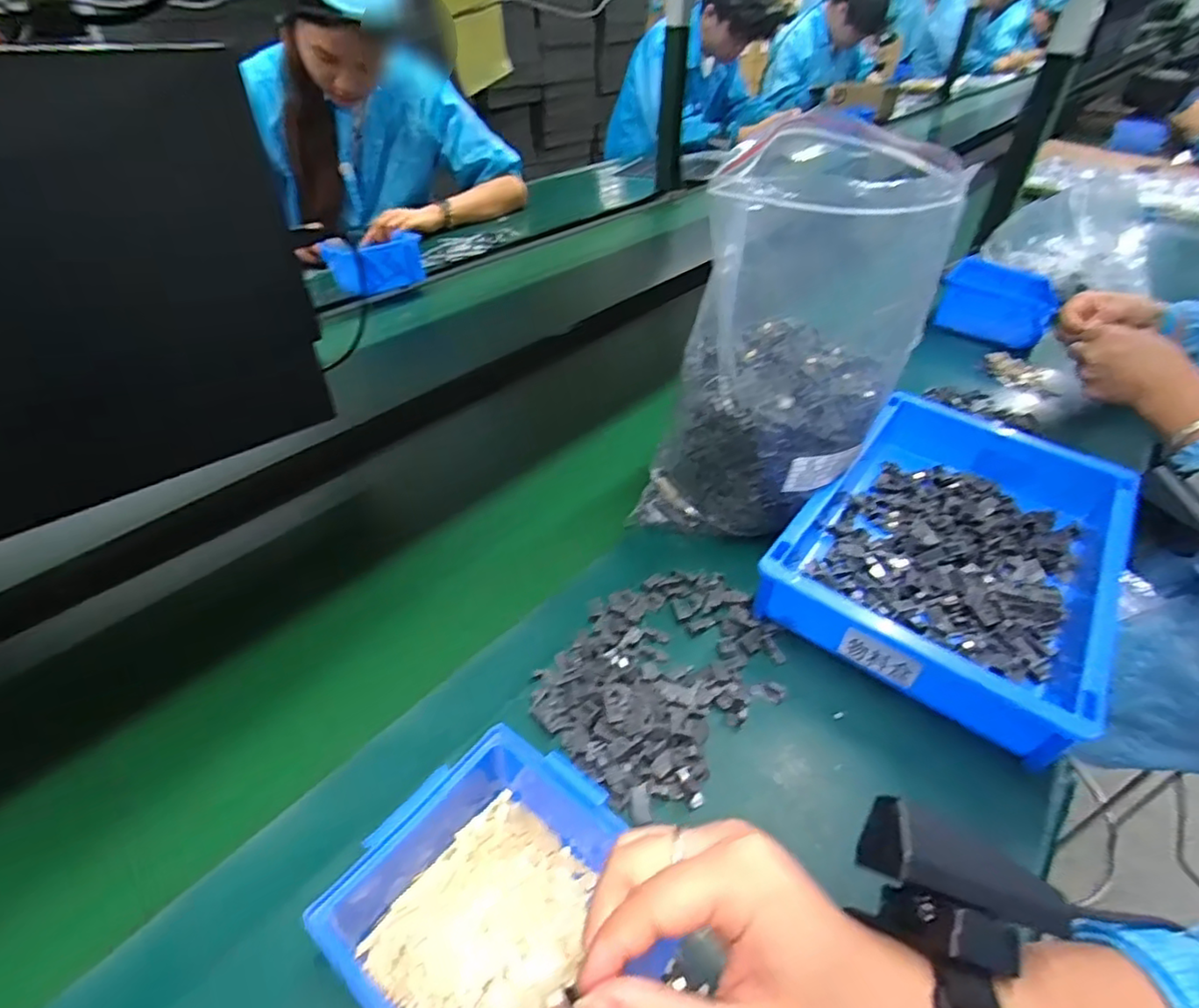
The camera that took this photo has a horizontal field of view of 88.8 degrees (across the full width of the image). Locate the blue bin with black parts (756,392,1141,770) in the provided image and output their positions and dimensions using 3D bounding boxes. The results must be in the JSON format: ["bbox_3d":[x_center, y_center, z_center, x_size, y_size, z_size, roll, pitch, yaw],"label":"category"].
[{"bbox_3d":[0.290,0.031,0.500,0.209,0.064,0.316,28,47,28],"label":"blue bin with black parts"}]

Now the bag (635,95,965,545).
[{"bbox_3d":[0.149,-0.118,0.493,0.174,0.273,0.188,18,43,19],"label":"bag"}]

